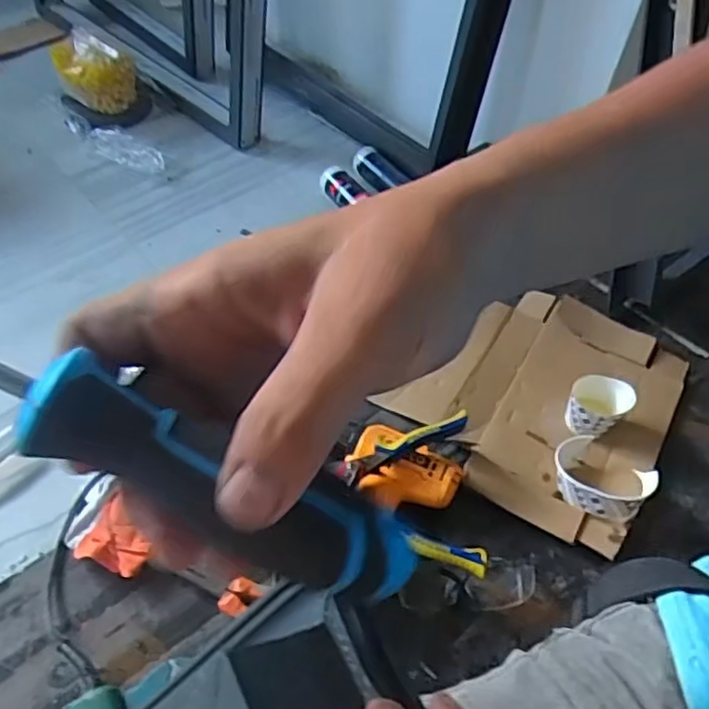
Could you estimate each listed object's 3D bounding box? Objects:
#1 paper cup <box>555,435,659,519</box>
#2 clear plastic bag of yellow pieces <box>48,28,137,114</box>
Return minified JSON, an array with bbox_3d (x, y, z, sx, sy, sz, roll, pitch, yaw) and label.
[{"bbox_3d":[0.271,0.136,0.730,0.103,0.046,0.088,37,59,23],"label":"paper cup"},{"bbox_3d":[-0.444,-0.481,1.136,0.119,0.104,0.117,-22,56,-19],"label":"clear plastic bag of yellow pieces"}]

